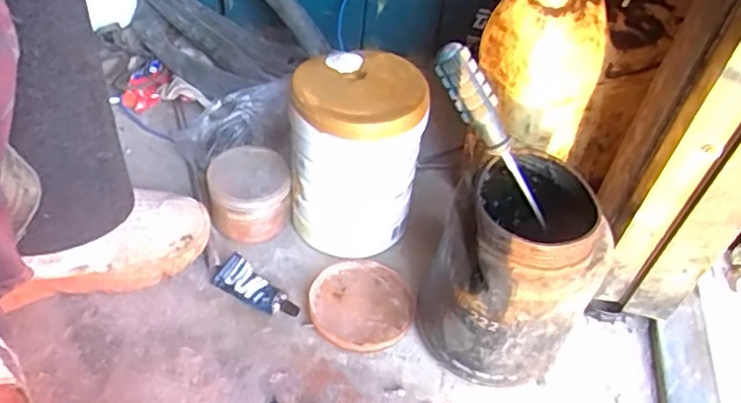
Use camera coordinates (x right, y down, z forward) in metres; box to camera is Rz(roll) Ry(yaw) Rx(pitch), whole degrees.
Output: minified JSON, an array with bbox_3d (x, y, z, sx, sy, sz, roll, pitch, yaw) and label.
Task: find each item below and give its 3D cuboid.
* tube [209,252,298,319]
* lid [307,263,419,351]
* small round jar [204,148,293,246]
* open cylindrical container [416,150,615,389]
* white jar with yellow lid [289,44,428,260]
[{"bbox_3d":[-0.108,0.085,0.608,0.093,0.019,0.033,26,49,18],"label":"tube"},{"bbox_3d":[-0.009,0.099,0.606,0.098,0.016,0.100,3,46,-3],"label":"lid"},{"bbox_3d":[-0.126,-0.007,0.654,0.080,0.067,0.074,3,46,-3],"label":"small round jar"},{"bbox_3d":[0.121,0.061,0.543,0.132,0.172,0.141,17,47,11],"label":"open cylindrical container"},{"bbox_3d":[-0.017,-0.047,0.625,0.119,0.178,0.116,3,46,-3],"label":"white jar with yellow lid"}]

